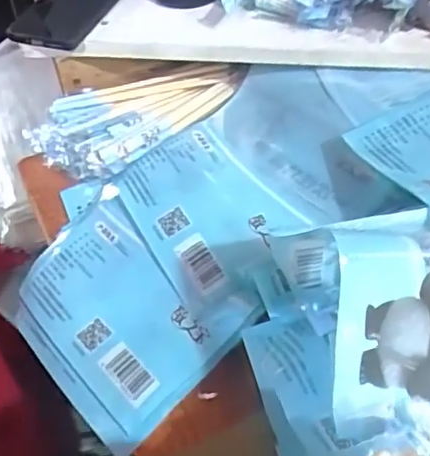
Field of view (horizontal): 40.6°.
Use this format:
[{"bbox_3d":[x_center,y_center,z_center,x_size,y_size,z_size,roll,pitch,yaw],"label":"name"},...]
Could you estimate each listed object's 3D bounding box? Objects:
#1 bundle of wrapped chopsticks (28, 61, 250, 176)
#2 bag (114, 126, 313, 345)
[{"bbox_3d":[-0.078,-0.109,0.613,0.229,0.054,0.104,-17,50,-11],"label":"bundle of wrapped chopsticks"},{"bbox_3d":[-0.007,-0.009,0.512,0.114,0.017,0.202,-33,53,-8],"label":"bag"}]

